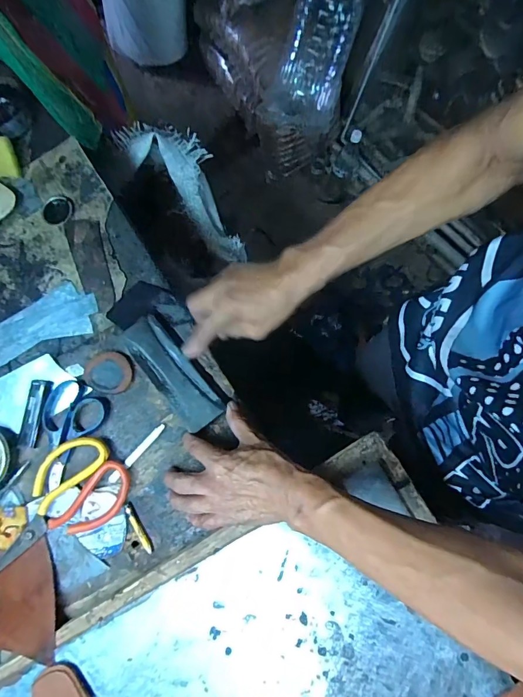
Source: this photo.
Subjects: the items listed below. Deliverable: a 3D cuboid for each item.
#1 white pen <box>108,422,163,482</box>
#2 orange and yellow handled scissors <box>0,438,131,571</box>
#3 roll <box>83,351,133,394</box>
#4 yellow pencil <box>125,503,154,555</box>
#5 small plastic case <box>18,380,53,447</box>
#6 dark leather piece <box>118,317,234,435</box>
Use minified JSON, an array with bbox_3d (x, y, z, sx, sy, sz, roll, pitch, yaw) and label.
[{"bbox_3d":[-0.145,0.122,0.464,0.009,0.005,0.086,42,81,11],"label":"white pen"},{"bbox_3d":[-0.236,0.174,0.448,0.169,0.021,0.096,-30,77,-5],"label":"orange and yellow handled scissors"},{"bbox_3d":[-0.186,0.028,0.483,0.058,0.008,0.050,14,77,5],"label":"roll"},{"bbox_3d":[-0.139,0.204,0.452,0.009,0.007,0.061,-29,77,-5],"label":"yellow pencil"},{"bbox_3d":[-0.271,0.076,0.474,0.024,0.005,0.078,8,76,4],"label":"small plastic case"},{"bbox_3d":[-0.105,0.027,0.477,0.057,0.014,0.150,-40,80,-8],"label":"dark leather piece"}]

